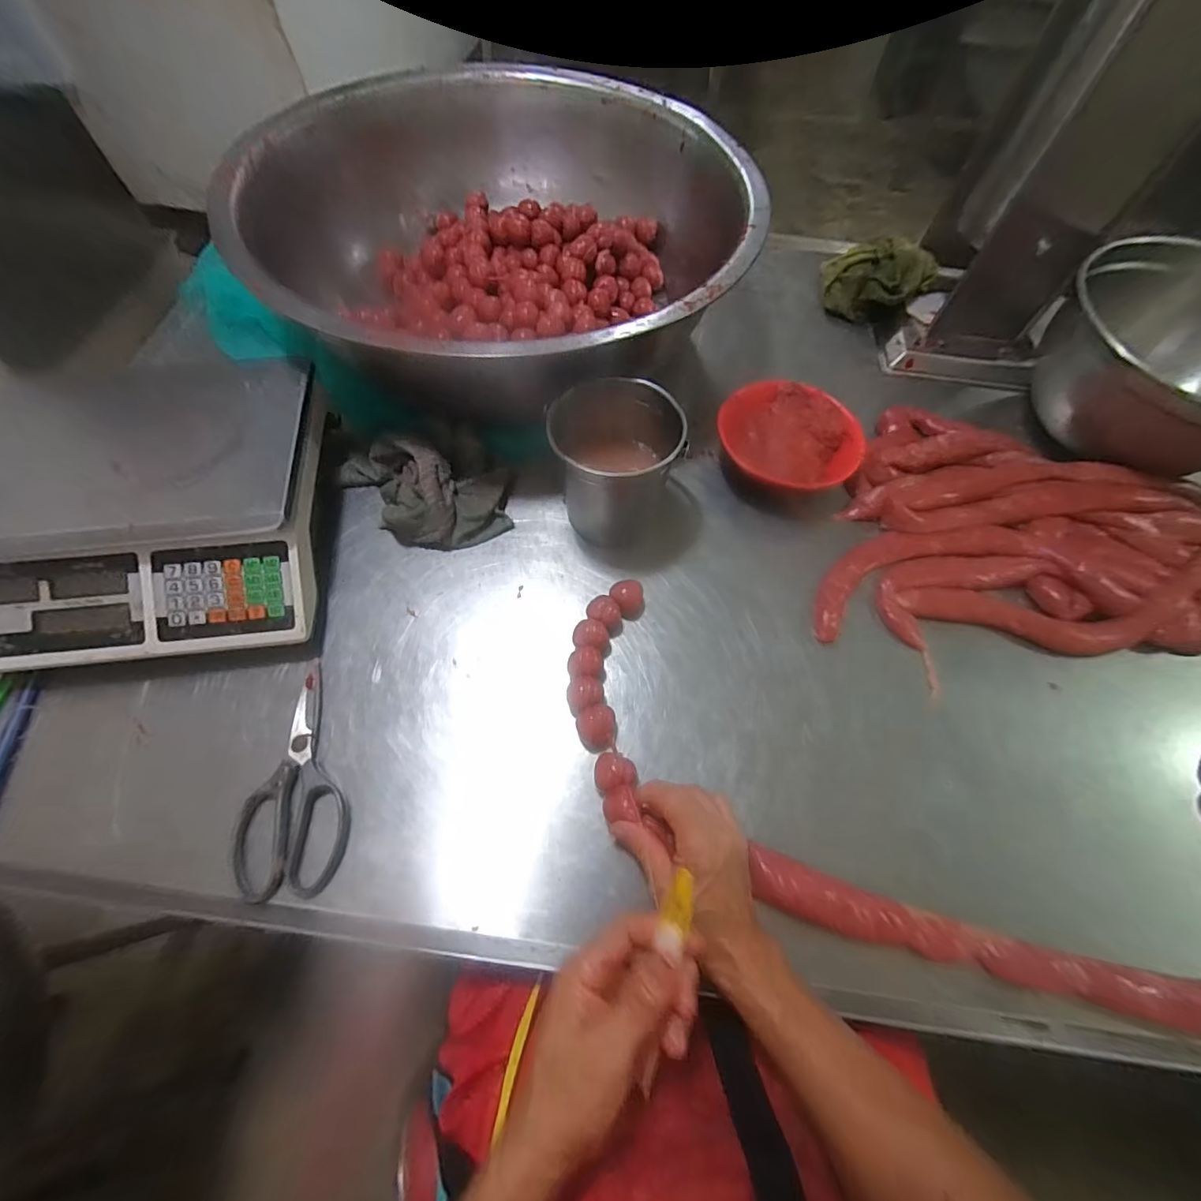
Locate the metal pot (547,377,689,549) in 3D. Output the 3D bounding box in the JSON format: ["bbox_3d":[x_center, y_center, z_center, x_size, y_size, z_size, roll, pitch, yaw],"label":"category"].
[{"bbox_3d":[0.016,-0.138,0.553,0.125,0.147,0.124,1,63,-2],"label":"metal pot"}]

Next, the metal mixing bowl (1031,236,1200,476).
[{"bbox_3d":[0.669,-0.276,0.598,0.257,0.152,0.246,1,63,-2],"label":"metal mixing bowl"}]

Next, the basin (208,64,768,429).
[{"bbox_3d":[-0.116,-0.459,0.680,0.589,0.177,0.586,26,65,10],"label":"basin"}]

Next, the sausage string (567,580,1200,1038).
[{"bbox_3d":[0.376,0.163,0.465,0.828,0.058,0.344,7,63,2],"label":"sausage string"}]

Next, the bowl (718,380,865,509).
[{"bbox_3d":[0.223,-0.193,0.624,0.159,0.056,0.150,1,63,-2],"label":"bowl"}]

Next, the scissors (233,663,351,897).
[{"bbox_3d":[-0.267,0.159,0.464,0.094,0.011,0.197,5,63,0],"label":"scissors"}]

